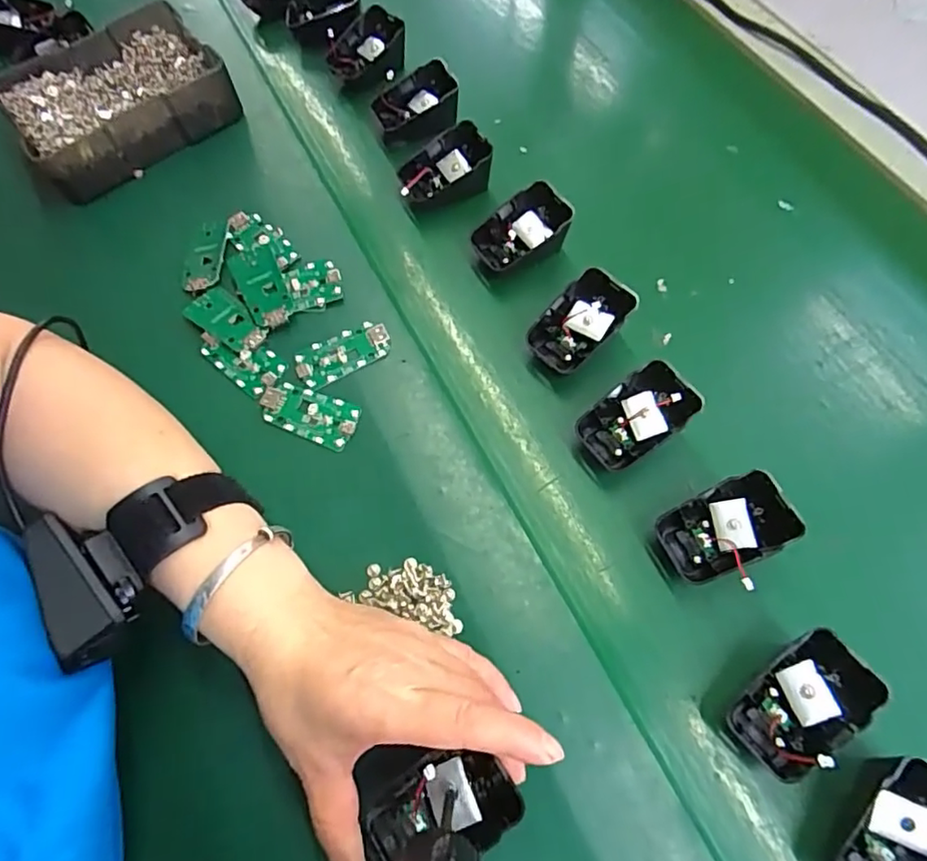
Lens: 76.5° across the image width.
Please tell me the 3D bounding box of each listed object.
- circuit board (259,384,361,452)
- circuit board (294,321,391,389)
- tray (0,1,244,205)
[{"bbox_3d":[-0.100,-0.011,0.378,0.064,0.004,0.031,18,67,8],"label":"circuit board"},{"bbox_3d":[-0.082,-0.053,0.396,0.064,0.009,0.029,-27,69,-11],"label":"circuit board"},{"bbox_3d":[-0.282,-0.272,0.483,0.161,0.045,0.134,-35,71,-14],"label":"tray"}]

